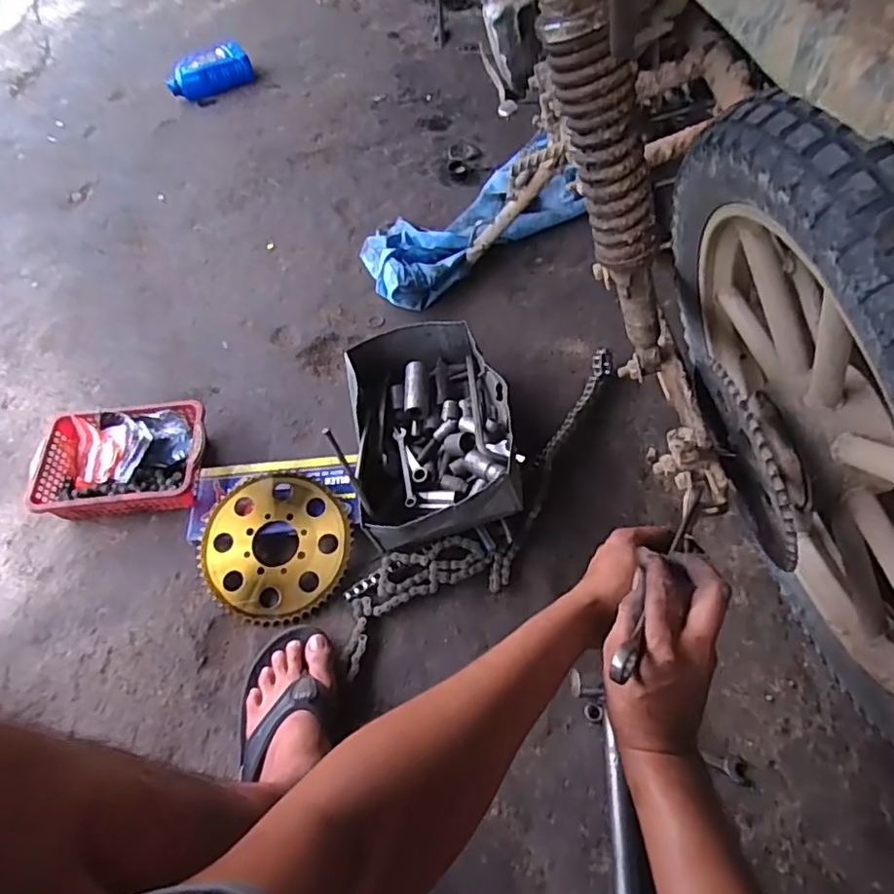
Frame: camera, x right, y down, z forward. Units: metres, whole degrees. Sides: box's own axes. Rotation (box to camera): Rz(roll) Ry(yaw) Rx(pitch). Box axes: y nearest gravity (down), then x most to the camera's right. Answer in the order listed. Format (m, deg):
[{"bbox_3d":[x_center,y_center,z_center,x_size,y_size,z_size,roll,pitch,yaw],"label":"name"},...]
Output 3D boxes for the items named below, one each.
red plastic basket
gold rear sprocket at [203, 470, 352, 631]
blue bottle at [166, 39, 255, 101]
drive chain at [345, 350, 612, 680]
[{"bbox_3d":[-0.468,0.023,0.880,0.236,0.064,0.162,-9,58,-3],"label":"red plastic basket"},{"bbox_3d":[-0.232,0.133,0.813,0.199,0.011,0.199,-1,68,3],"label":"gold rear sprocket"},{"bbox_3d":[-0.590,-0.930,1.493,0.210,0.074,0.100,-29,61,-15],"label":"blue bottle"},{"bbox_3d":[0.085,0.081,0.833,0.136,0.030,0.582,39,67,24],"label":"drive chain"}]

